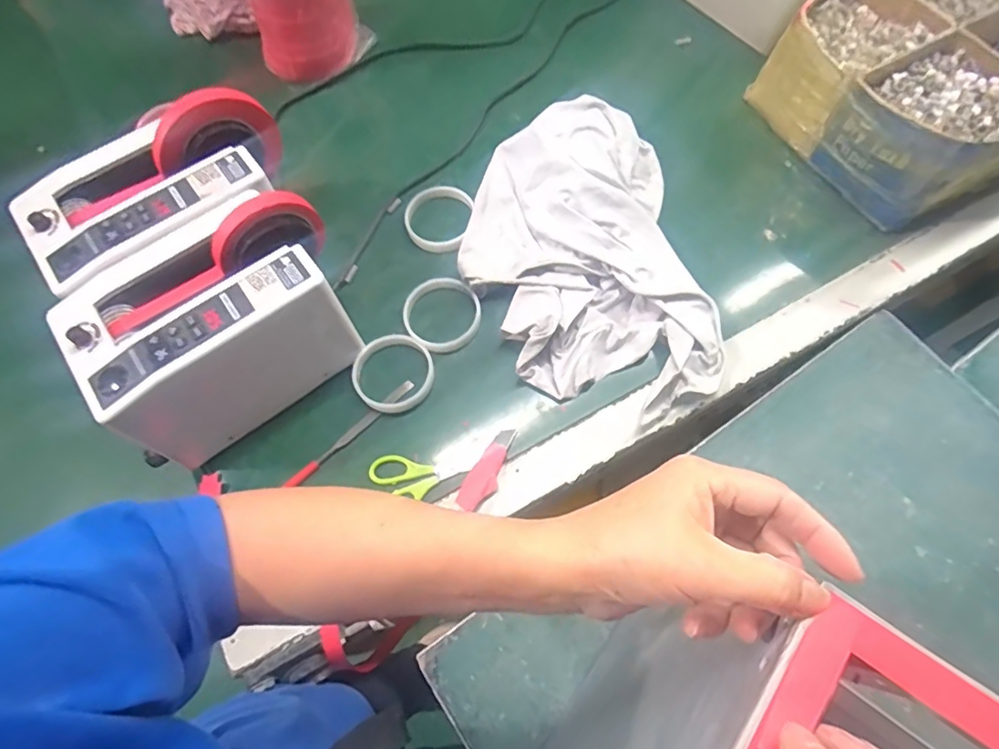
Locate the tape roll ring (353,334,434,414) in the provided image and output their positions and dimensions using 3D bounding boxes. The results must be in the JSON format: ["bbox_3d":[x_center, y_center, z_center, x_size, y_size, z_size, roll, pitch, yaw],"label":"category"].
[{"bbox_3d":[-0.111,-0.001,0.580,0.083,0.013,0.082,-1,69,2],"label":"tape roll ring"}]

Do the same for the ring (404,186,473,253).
[{"bbox_3d":[-0.073,-0.184,0.649,0.080,0.022,0.081,-1,69,2],"label":"ring"}]

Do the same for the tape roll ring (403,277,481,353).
[{"bbox_3d":[-0.064,-0.066,0.605,0.082,0.017,0.084,-1,69,2],"label":"tape roll ring"}]

